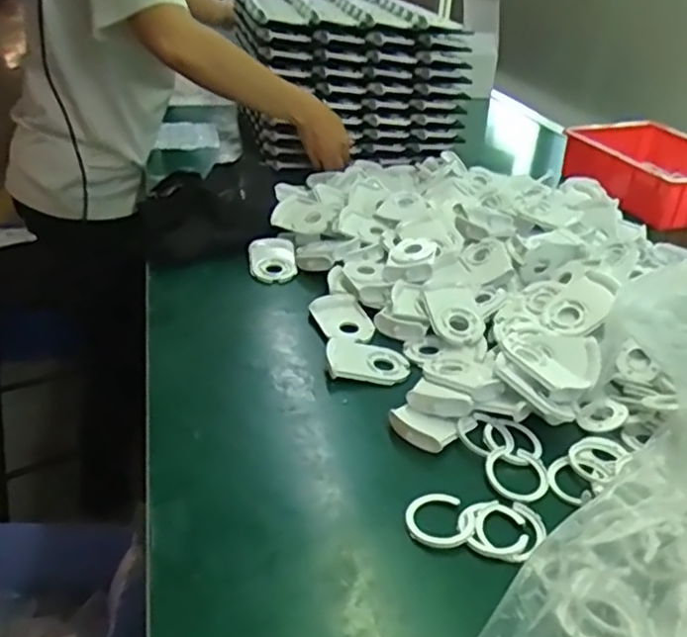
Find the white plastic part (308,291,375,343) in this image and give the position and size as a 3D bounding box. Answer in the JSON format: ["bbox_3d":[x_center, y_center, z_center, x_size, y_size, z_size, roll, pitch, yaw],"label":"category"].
[{"bbox_3d":[0.002,0.000,0.736,0.058,0.016,0.085,-8,33,-18],"label":"white plastic part"}]

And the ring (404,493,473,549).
[{"bbox_3d":[0.070,0.152,0.500,0.048,0.006,0.050,3,31,-2],"label":"ring"}]

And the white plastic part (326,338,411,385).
[{"bbox_3d":[0.025,0.039,0.669,0.083,0.019,0.057,2,31,-2],"label":"white plastic part"}]

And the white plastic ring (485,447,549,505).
[{"bbox_3d":[0.141,0.127,0.539,0.057,0.013,0.049,-18,37,-32],"label":"white plastic ring"}]

